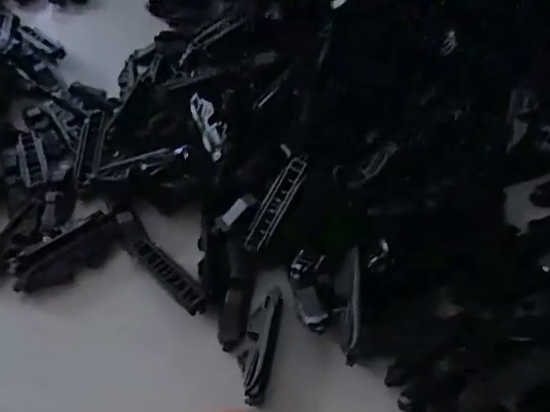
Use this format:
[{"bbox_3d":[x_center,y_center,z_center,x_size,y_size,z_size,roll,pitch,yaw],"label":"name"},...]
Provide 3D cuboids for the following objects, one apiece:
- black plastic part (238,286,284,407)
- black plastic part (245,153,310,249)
[{"bbox_3d":[-0.009,0.088,0.372,0.021,0.013,0.076,12,53,7],"label":"black plastic part"},{"bbox_3d":[0.002,-0.003,0.408,0.019,0.007,0.076,28,83,19],"label":"black plastic part"}]

